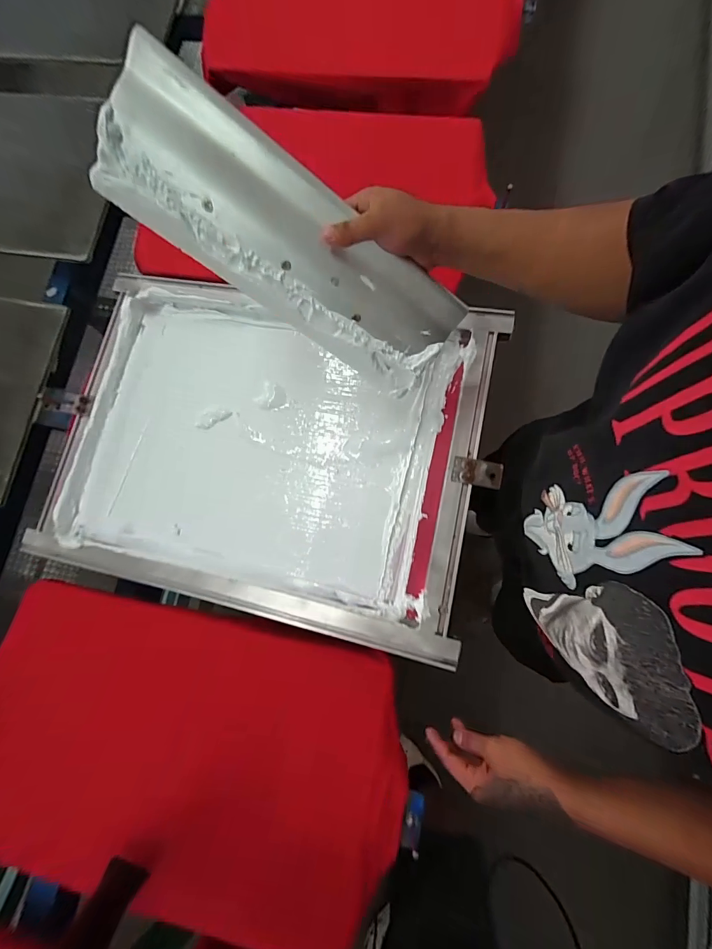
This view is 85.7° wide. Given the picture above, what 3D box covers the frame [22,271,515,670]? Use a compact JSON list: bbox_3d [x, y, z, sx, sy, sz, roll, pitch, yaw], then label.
[{"bbox_3d":[-0.136,-0.058,0.628,0.677,0.047,0.531,11,82,11],"label":"frame"}]

